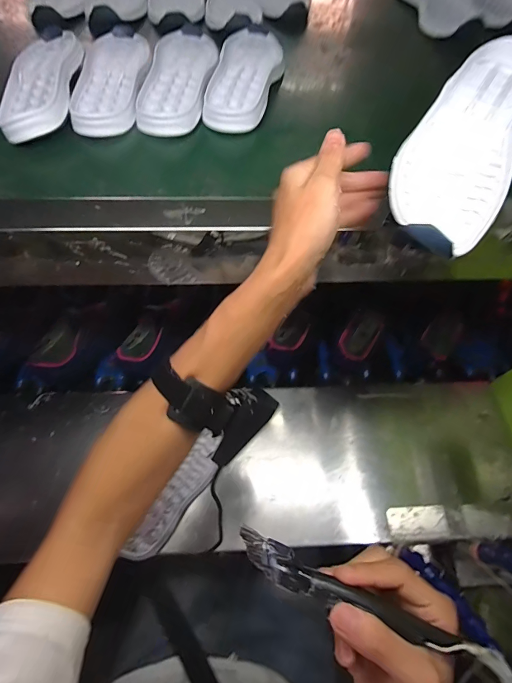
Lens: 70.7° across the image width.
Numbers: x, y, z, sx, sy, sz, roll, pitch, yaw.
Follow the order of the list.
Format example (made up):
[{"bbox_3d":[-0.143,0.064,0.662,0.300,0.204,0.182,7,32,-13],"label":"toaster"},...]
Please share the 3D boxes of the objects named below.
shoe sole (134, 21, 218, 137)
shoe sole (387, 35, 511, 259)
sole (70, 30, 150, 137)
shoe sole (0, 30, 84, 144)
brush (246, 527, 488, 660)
[{"bbox_3d":[-0.095,-0.345,0.457,0.075,0.022,0.220,6,61,-6],"label":"shoe sole"},{"bbox_3d":[0.171,-0.166,0.292,0.083,0.039,0.222,25,66,9],"label":"shoe sole"},{"bbox_3d":[-0.178,-0.337,0.446,0.073,0.024,0.219,0,62,-9],"label":"sole"},{"bbox_3d":[-0.251,-0.316,0.431,0.076,0.034,0.213,-3,62,-10],"label":"shoe sole"},{"bbox_3d":[0.060,0.168,0.235,0.156,0.028,0.025,23,66,7],"label":"brush"}]

